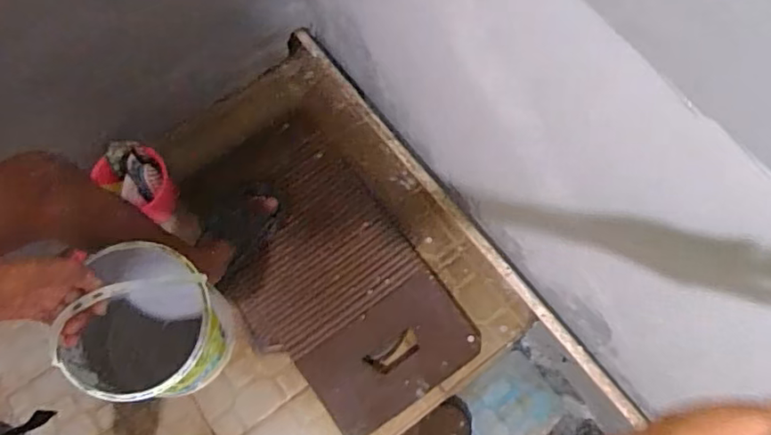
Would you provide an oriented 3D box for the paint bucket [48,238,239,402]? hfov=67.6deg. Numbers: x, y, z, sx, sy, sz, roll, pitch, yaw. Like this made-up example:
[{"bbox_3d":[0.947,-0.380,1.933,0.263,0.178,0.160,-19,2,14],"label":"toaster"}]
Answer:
[{"bbox_3d":[-0.290,0.135,0.713,0.151,0.284,0.180,16,69,3],"label":"paint bucket"}]

